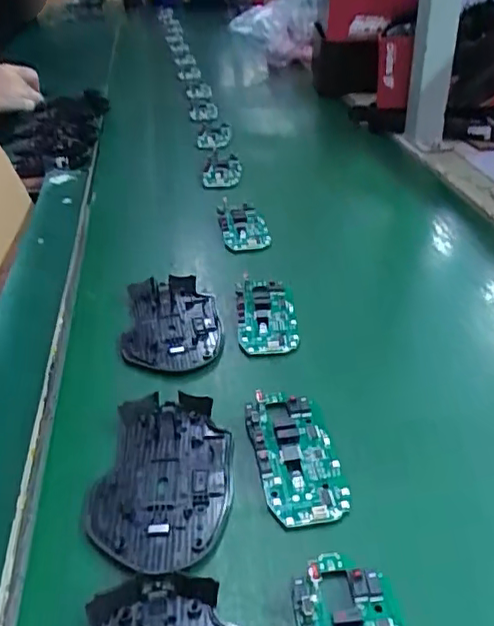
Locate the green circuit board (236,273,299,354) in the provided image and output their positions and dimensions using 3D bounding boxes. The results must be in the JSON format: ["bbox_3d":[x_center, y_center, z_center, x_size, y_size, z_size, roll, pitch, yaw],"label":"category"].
[{"bbox_3d":[0.015,-0.002,0.466,0.045,0.017,0.086,-4,34,1],"label":"green circuit board"}]

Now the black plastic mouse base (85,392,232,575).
[{"bbox_3d":[-0.045,0.088,0.330,0.070,0.010,0.111,1,35,7],"label":"black plastic mouse base"}]

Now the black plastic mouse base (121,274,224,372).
[{"bbox_3d":[-0.058,0.006,0.457,0.071,0.016,0.102,-7,35,-4],"label":"black plastic mouse base"}]

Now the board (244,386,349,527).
[{"bbox_3d":[0.027,0.077,0.340,0.044,0.013,0.090,-9,35,-8],"label":"board"}]

